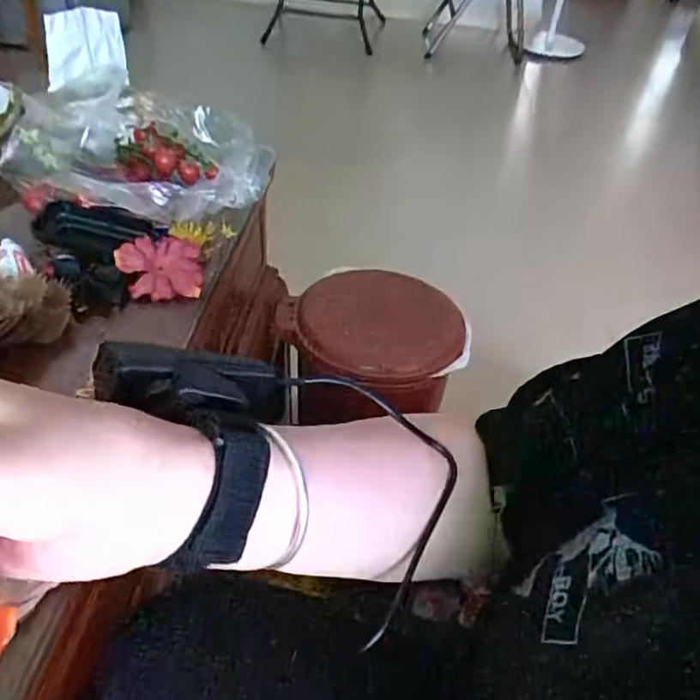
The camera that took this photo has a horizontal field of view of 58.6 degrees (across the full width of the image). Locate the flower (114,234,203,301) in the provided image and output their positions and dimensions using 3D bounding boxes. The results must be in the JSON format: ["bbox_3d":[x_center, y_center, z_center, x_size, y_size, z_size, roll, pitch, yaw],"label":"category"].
[{"bbox_3d":[-0.187,-0.085,0.614,0.078,0.031,0.073,-6,43,-13],"label":"flower"}]

